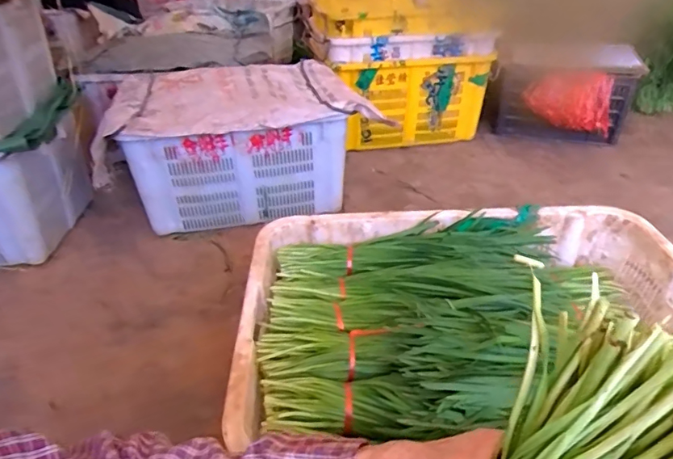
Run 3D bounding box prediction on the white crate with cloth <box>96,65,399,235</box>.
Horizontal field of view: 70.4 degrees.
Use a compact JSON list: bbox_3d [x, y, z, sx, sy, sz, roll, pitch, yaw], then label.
[{"bbox_3d":[-0.306,-0.266,1.504,0.766,0.408,0.441,-7,34,-9],"label":"white crate with cloth"}]

